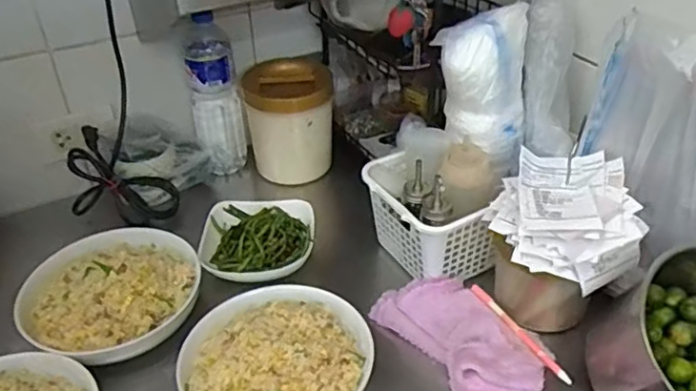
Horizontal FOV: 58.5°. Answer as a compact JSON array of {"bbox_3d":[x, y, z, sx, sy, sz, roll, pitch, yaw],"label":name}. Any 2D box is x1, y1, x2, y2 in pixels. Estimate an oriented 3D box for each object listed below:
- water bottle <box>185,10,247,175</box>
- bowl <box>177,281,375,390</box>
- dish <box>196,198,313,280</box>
[{"bbox_3d":[-0.204,-0.156,0.949,0.069,0.265,0.081,-8,37,-9],"label":"water bottle"},{"bbox_3d":[-0.076,0.177,0.668,0.192,0.058,0.193,-1,36,1],"label":"bowl"},{"bbox_3d":[-0.121,0.053,0.851,0.148,0.036,0.154,-1,36,1],"label":"dish"}]

